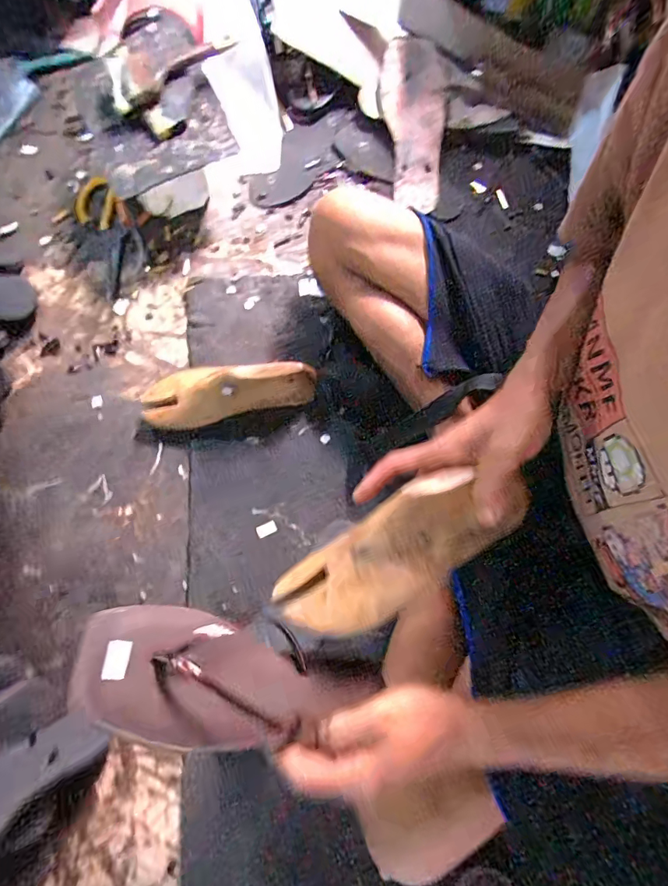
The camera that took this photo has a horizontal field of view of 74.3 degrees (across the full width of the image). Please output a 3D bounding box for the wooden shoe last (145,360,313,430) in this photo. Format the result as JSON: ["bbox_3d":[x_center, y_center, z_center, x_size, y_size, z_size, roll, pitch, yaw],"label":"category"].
[{"bbox_3d":[-0.139,-0.070,0.576,0.231,0.072,0.079,-4,76,-2],"label":"wooden shoe last"}]

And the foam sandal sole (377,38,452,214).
[{"bbox_3d":[0.127,-0.488,0.681,0.100,0.021,0.248,-3,94,0],"label":"foam sandal sole"}]

